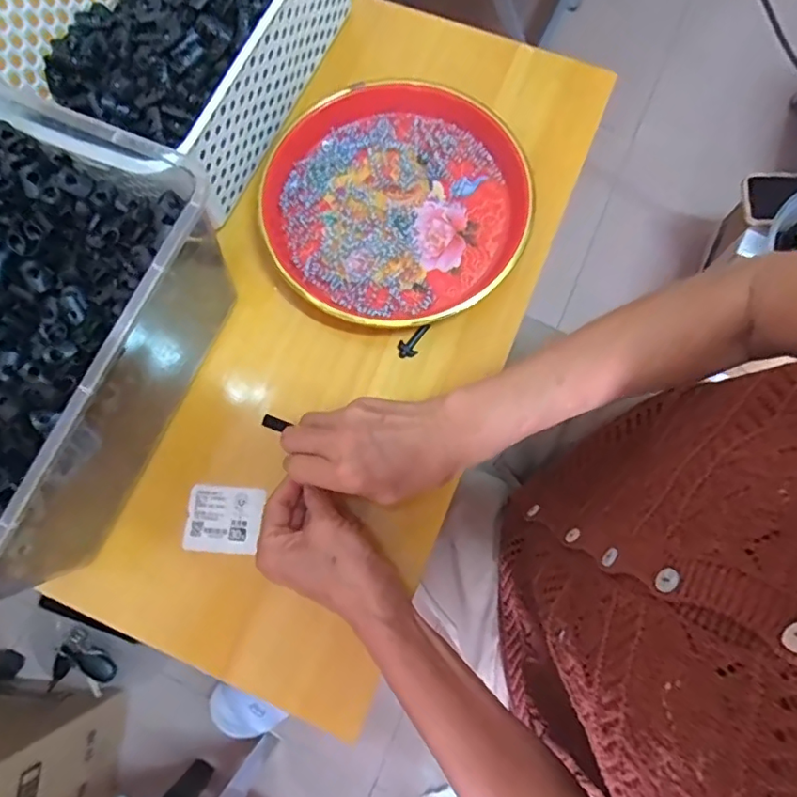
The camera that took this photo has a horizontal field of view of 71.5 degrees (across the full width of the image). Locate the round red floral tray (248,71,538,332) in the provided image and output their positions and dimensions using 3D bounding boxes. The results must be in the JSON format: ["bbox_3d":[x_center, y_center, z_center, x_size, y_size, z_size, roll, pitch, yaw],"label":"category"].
[{"bbox_3d":[-0.005,-0.164,0.461,0.216,0.025,0.209,36,80,8],"label":"round red floral tray"}]

